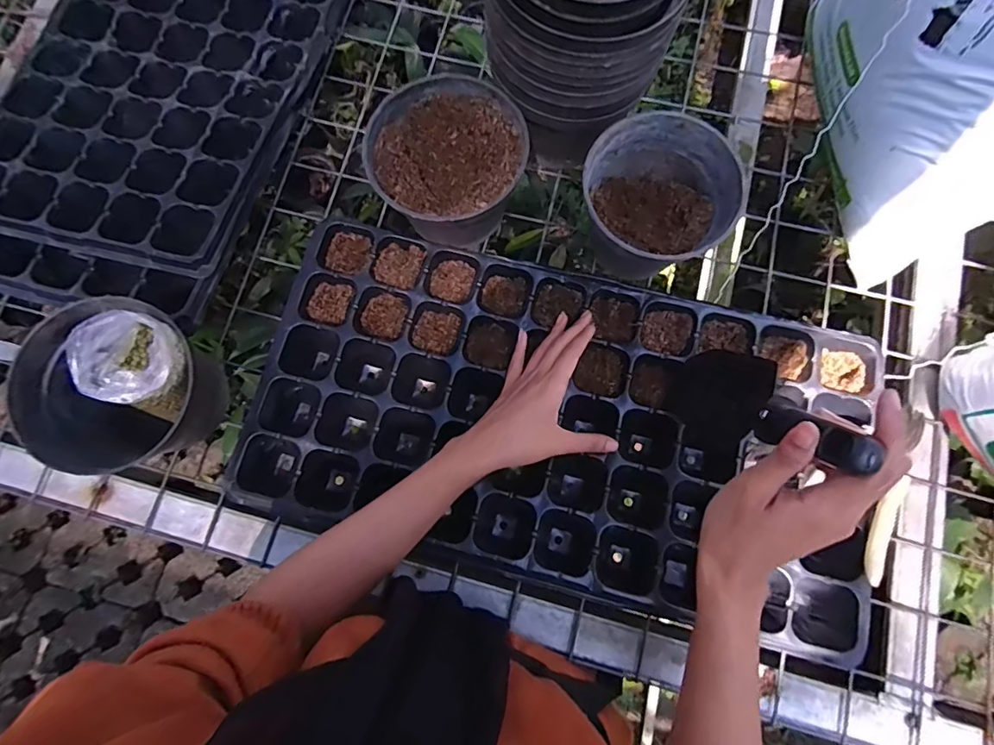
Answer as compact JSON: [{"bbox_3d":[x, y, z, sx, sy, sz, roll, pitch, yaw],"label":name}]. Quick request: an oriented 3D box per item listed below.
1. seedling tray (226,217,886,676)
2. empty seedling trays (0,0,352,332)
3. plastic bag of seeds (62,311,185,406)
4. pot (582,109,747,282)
[{"bbox_3d":[0.056,0.047,0.457,0.515,0.057,0.278,14,79,5],"label":"seedling tray"},{"bbox_3d":[-0.323,-0.353,0.514,0.282,0.050,0.603,13,79,5],"label":"empty seedling trays"},{"bbox_3d":[-0.262,-0.009,0.358,0.053,0.042,0.062,17,79,5],"label":"plastic bag of seeds"},{"bbox_3d":[0.130,-0.139,0.441,0.124,0.095,0.122,0,78,2],"label":"pot"}]

